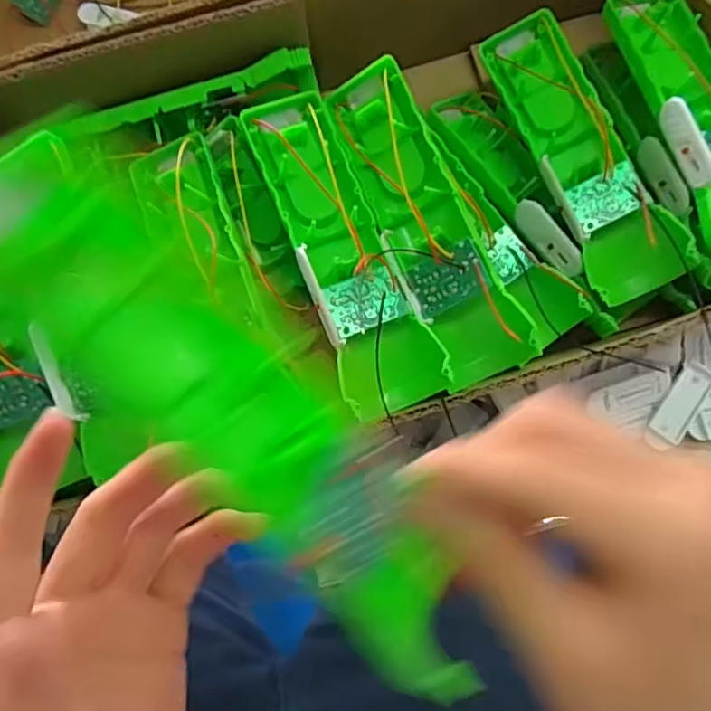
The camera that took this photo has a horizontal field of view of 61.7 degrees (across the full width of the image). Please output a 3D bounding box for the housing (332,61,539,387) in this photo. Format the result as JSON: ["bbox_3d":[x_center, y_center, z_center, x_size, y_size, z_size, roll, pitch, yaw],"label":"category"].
[{"bbox_3d":[0.036,-0.065,0.290,0.049,0.034,0.161,-25,87,-11],"label":"housing"}]

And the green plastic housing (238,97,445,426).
[{"bbox_3d":[-0.006,-0.052,0.289,0.051,0.029,0.160,-21,83,-9],"label":"green plastic housing"}]

